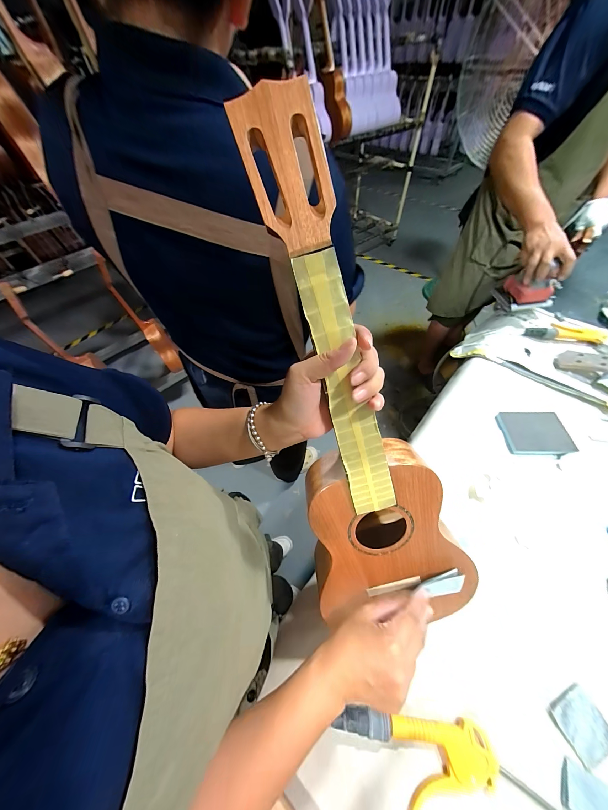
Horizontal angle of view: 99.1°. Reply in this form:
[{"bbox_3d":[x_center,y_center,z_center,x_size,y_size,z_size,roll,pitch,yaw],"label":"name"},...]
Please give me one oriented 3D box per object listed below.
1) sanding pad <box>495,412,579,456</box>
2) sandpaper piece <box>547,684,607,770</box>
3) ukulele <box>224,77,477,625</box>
[{"bbox_3d":[0.491,0.059,0.552,0.119,0.015,0.097,2,56,5],"label":"sanding pad"},{"bbox_3d":[0.355,0.407,0.330,0.062,0.007,0.057,-19,57,-9],"label":"sandpaper piece"},{"bbox_3d":[0.056,0.038,0.271,0.174,0.561,0.068,-19,20,-9],"label":"ukulele"}]

